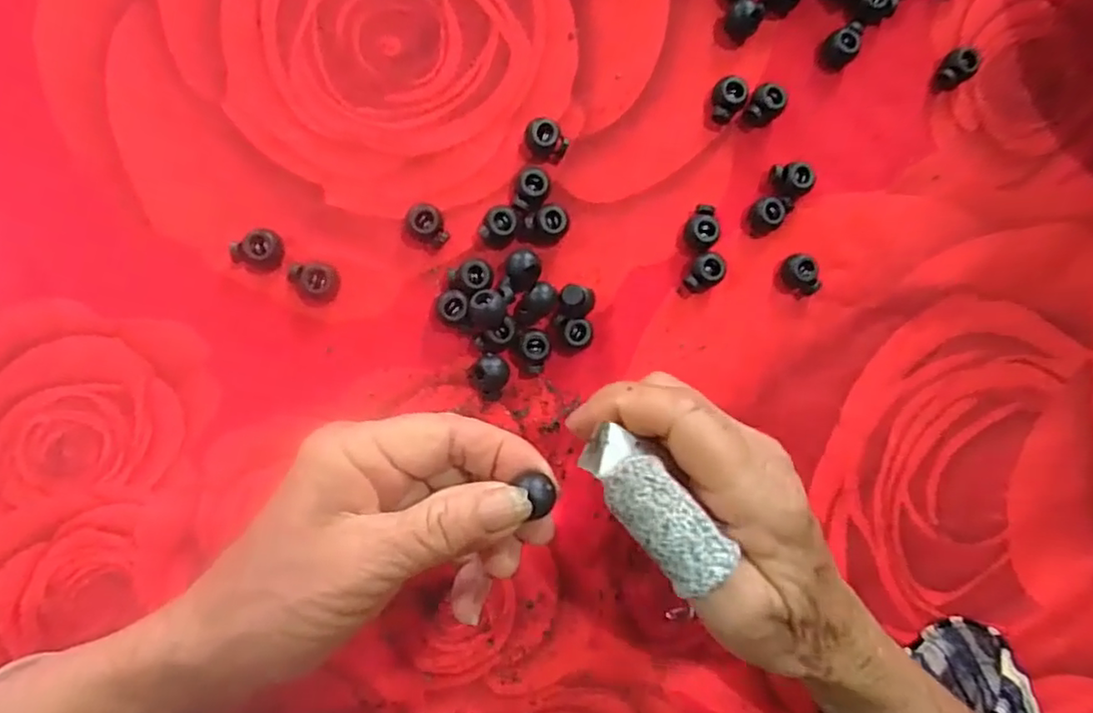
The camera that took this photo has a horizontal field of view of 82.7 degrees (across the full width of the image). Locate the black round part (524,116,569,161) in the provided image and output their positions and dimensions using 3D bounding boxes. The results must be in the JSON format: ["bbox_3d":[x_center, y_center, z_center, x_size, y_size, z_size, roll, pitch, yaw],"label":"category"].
[{"bbox_3d":[0.000,-0.093,0.269,0.019,0.012,0.014,36,86,-8],"label":"black round part"}]

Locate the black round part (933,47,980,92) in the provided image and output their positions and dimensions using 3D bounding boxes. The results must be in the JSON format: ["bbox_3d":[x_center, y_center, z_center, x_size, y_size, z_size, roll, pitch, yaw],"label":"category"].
[{"bbox_3d":[0.192,-0.135,0.291,0.015,0.013,0.015,0,91,-9],"label":"black round part"}]

